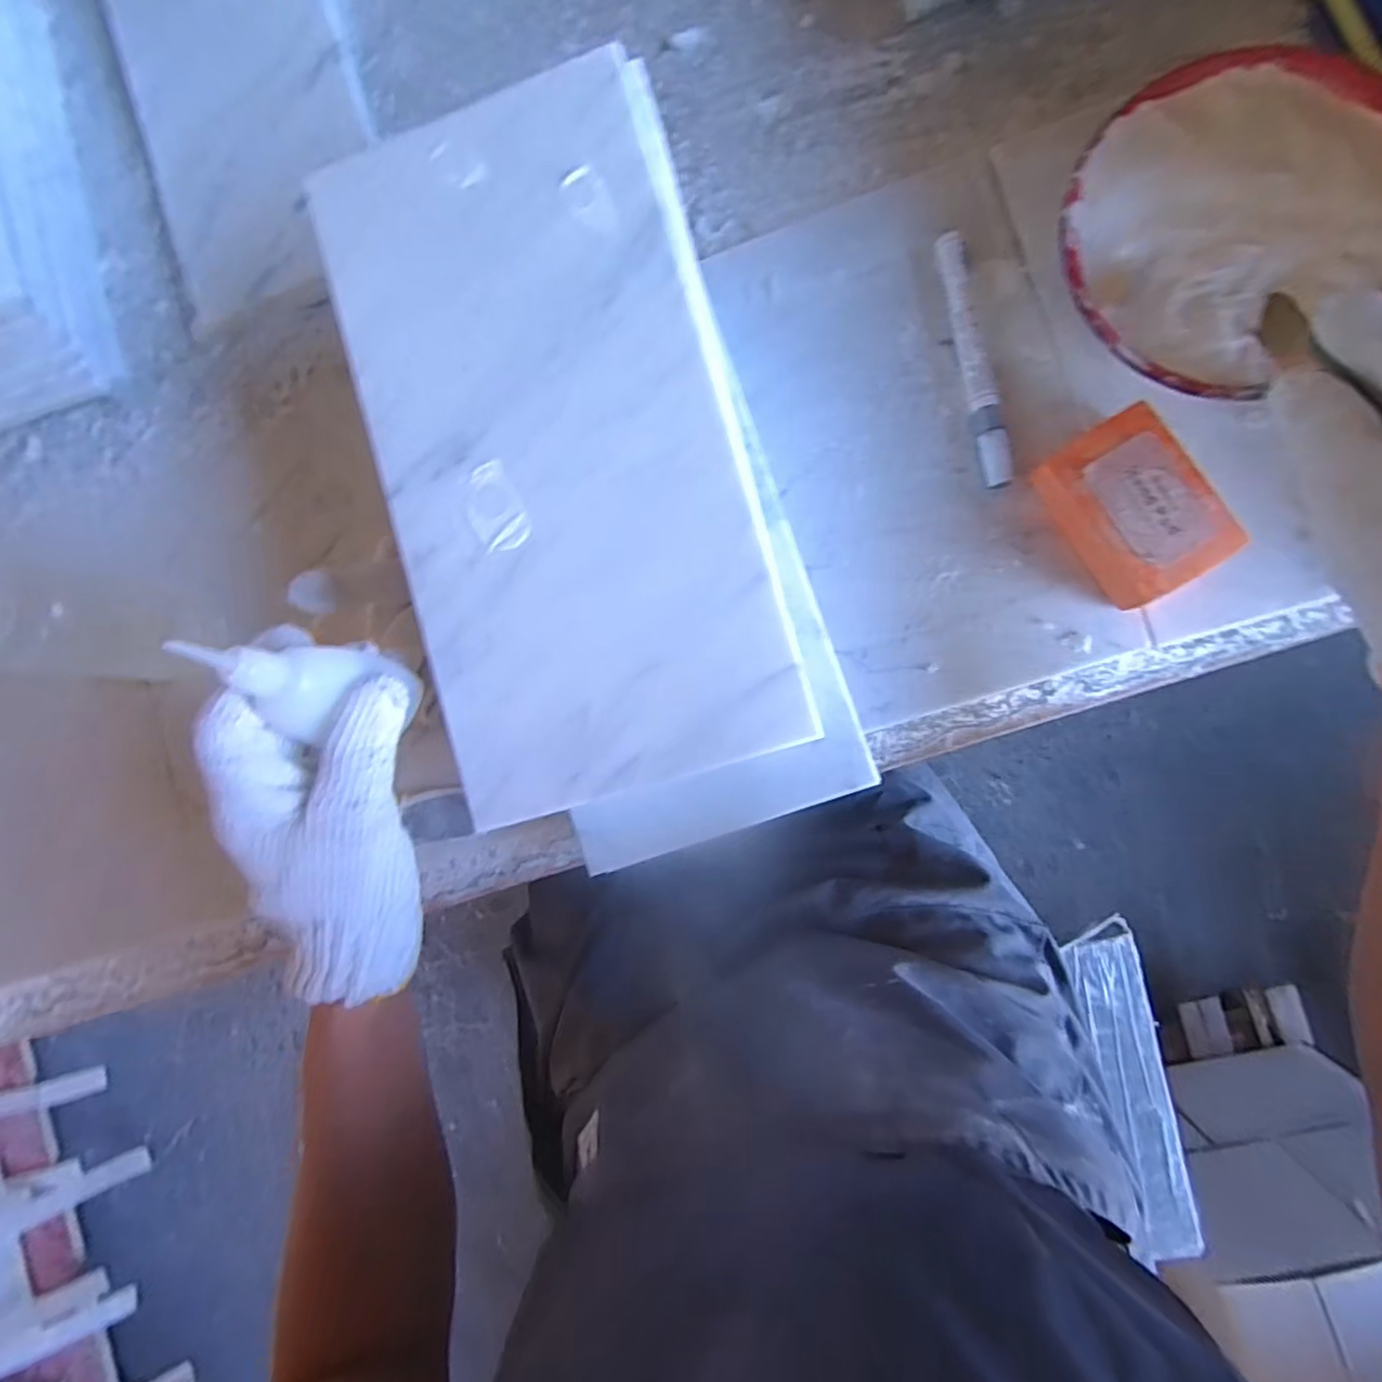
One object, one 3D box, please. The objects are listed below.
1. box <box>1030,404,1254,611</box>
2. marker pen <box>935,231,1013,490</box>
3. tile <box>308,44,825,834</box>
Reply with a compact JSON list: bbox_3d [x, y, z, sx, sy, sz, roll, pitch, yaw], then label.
[{"bbox_3d":[0.232,-0.094,0.349,0.063,0.037,0.090,-32,85,8],"label":"box"},{"bbox_3d":[0.160,-0.188,0.371,0.015,0.019,0.147,-12,88,9],"label":"marker pen"},{"bbox_3d":[-0.057,-0.105,0.276,0.155,0.008,0.296,-15,87,8],"label":"tile"}]

